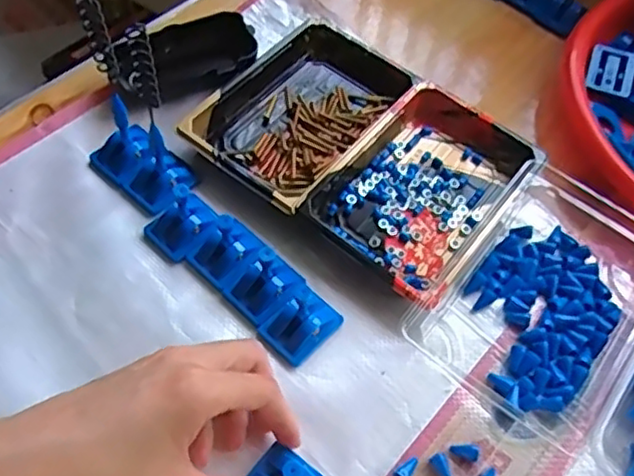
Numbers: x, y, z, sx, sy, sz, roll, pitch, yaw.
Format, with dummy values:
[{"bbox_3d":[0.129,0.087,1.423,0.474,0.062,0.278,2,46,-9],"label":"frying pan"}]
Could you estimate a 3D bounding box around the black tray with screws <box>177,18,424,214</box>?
[{"bbox_3d":[-0.008,-0.092,0.490,0.108,0.027,0.160,36,62,17],"label":"black tray with screws"}]

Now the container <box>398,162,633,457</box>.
[{"bbox_3d":[0.151,0.034,0.422,0.118,0.033,0.168,35,62,16],"label":"container"}]

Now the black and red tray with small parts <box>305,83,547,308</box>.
[{"bbox_3d":[0.075,-0.034,0.457,0.106,0.027,0.156,36,62,16],"label":"black and red tray with small parts"}]

